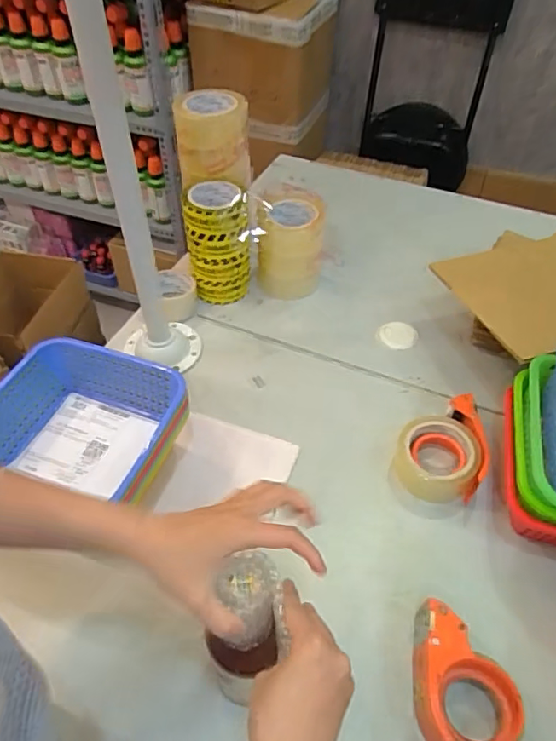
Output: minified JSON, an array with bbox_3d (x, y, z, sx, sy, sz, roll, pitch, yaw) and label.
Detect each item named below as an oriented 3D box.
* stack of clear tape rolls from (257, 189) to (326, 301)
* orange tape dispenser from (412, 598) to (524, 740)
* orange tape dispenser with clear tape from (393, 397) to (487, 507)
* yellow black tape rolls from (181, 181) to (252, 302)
[{"bbox_3d":[0.021,-0.222,0.968,0.113,0.151,0.112,-1,48,-2],"label":"stack of clear tape rolls"},{"bbox_3d":[0.184,0.314,0.551,0.093,0.061,0.145,-1,48,-3],"label":"orange tape dispenser"},{"bbox_3d":[0.224,0.102,0.744,0.114,0.061,0.143,16,49,13],"label":"orange tape dispenser with clear tape"},{"bbox_3d":[-0.101,-0.217,0.939,0.099,0.192,0.098,1,48,-1],"label":"yellow black tape rolls"}]

